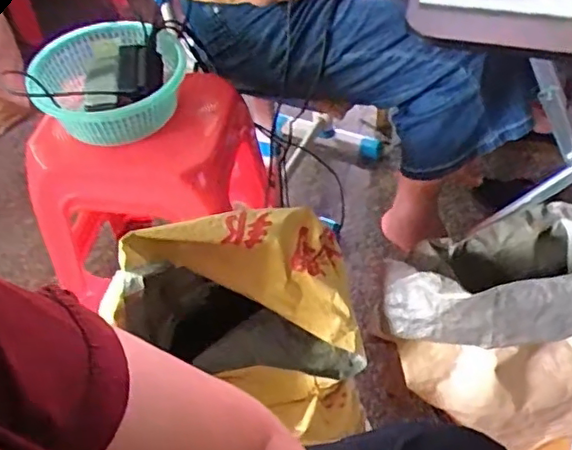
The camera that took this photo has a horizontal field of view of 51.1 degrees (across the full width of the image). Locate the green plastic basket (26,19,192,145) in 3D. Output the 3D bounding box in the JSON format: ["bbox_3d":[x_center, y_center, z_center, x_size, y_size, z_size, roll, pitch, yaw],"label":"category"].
[{"bbox_3d":[-0.284,-0.235,0.961,0.236,0.098,0.226,-9,51,-4],"label":"green plastic basket"}]

